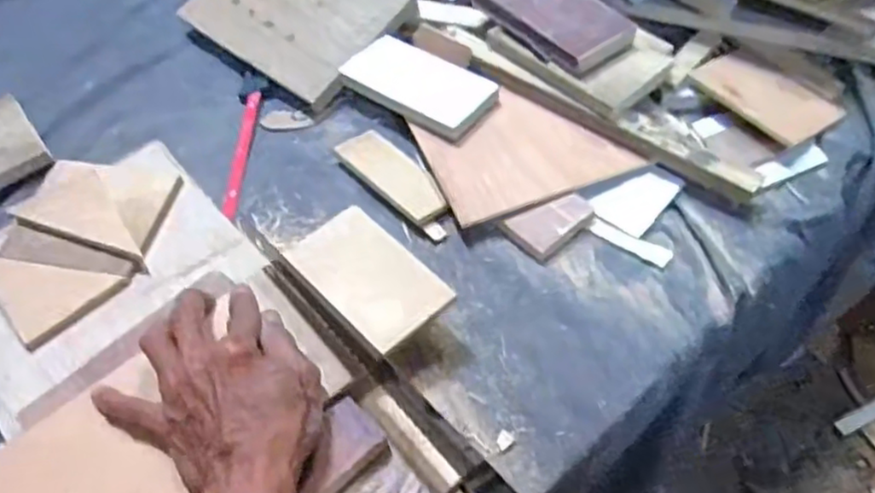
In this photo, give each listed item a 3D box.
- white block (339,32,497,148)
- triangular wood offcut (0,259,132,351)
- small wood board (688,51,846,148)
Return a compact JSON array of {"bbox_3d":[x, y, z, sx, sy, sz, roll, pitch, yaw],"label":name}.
[{"bbox_3d":[-0.020,-0.144,0.606,0.135,0.014,0.073,31,65,21],"label":"white block"},{"bbox_3d":[-0.304,0.042,0.514,0.124,0.007,0.062,7,59,9],"label":"triangular wood offcut"},{"bbox_3d":[0.283,-0.132,0.591,0.088,0.006,0.108,-26,59,-30],"label":"small wood board"}]

